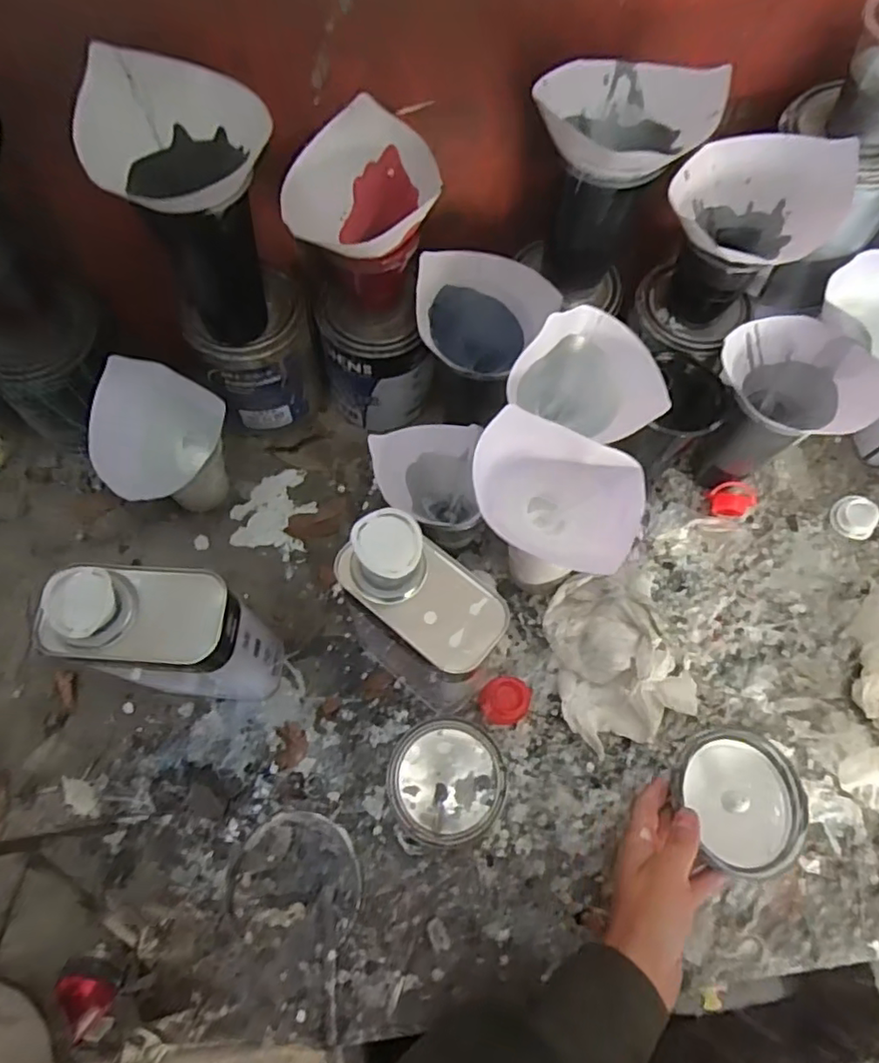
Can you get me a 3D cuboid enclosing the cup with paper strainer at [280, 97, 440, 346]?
[{"bbox_3d":[-0.064,-0.237,0.499,0.102,0.136,0.101,1,69,-2],"label":"cup with paper strainer"}]

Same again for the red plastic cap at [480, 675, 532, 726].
[{"bbox_3d":[0.059,0.147,0.543,0.043,0.013,0.039,-14,70,-8],"label":"red plastic cap"}]

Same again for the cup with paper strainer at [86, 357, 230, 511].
[{"bbox_3d":[-0.251,-0.077,0.575,0.094,0.130,0.108,-10,70,-6],"label":"cup with paper strainer"}]

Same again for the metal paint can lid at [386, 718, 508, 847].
[{"bbox_3d":[0.007,0.208,0.521,0.095,0.011,0.094,1,69,-2],"label":"metal paint can lid"}]

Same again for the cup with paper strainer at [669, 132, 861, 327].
[{"bbox_3d":[0.235,-0.234,0.500,0.119,0.130,0.100,16,69,4],"label":"cup with paper strainer"}]

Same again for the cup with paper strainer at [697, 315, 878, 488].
[{"bbox_3d":[0.291,-0.105,0.561,0.100,0.157,0.123,-37,75,-15],"label":"cup with paper strainer"}]

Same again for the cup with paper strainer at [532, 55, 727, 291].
[{"bbox_3d":[0.124,-0.264,0.483,0.115,0.148,0.107,25,70,7],"label":"cup with paper strainer"}]

